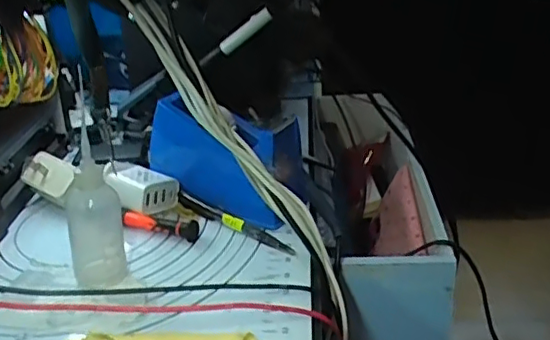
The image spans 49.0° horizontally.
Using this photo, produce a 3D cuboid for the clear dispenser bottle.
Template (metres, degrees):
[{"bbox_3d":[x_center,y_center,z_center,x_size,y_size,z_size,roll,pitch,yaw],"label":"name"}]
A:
[{"bbox_3d":[-0.133,0.017,0.430,0.038,0.143,0.033,-12,29,-18],"label":"clear dispenser bottle"}]

